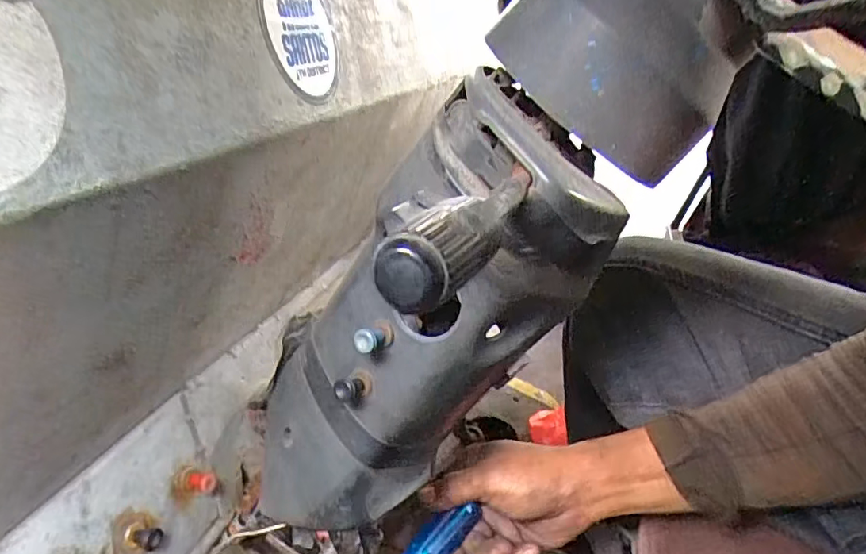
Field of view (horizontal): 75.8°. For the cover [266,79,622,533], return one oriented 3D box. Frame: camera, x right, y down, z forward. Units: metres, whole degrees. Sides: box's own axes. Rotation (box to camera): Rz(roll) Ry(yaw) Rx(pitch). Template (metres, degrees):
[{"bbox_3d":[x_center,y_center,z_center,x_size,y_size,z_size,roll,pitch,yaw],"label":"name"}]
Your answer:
[{"bbox_3d":[-0.013,0.039,0.298,0.113,0.269,0.074,33,26,-6],"label":"cover"}]

